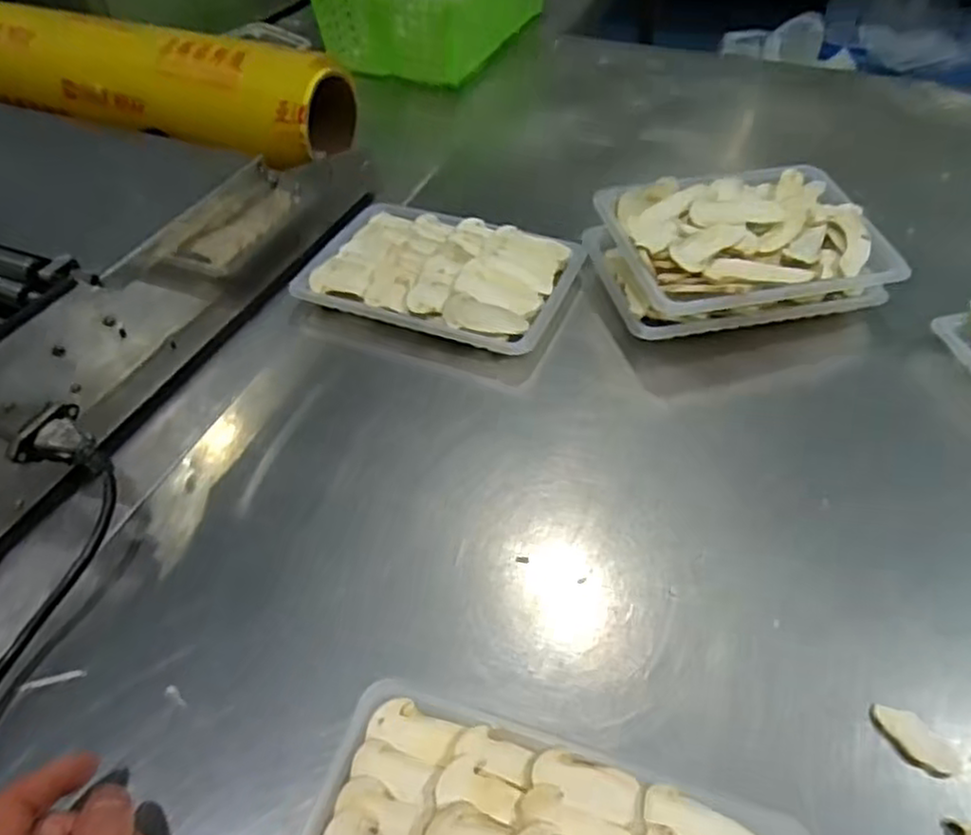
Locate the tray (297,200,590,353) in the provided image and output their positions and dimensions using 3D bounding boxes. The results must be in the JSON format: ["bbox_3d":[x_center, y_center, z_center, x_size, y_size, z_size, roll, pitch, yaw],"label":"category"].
[{"bbox_3d":[-0.036,-0.124,0.590,0.207,0.028,0.138,20,51,16],"label":"tray"}]

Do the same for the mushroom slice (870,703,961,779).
[{"bbox_3d":[0.211,0.158,0.354,0.020,0.004,0.040,-26,54,-22],"label":"mushroom slice"}]

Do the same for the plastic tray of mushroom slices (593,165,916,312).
[{"bbox_3d":[0.204,-0.143,0.558,0.202,0.034,0.134,-12,50,-11],"label":"plastic tray of mushroom slices"}]

